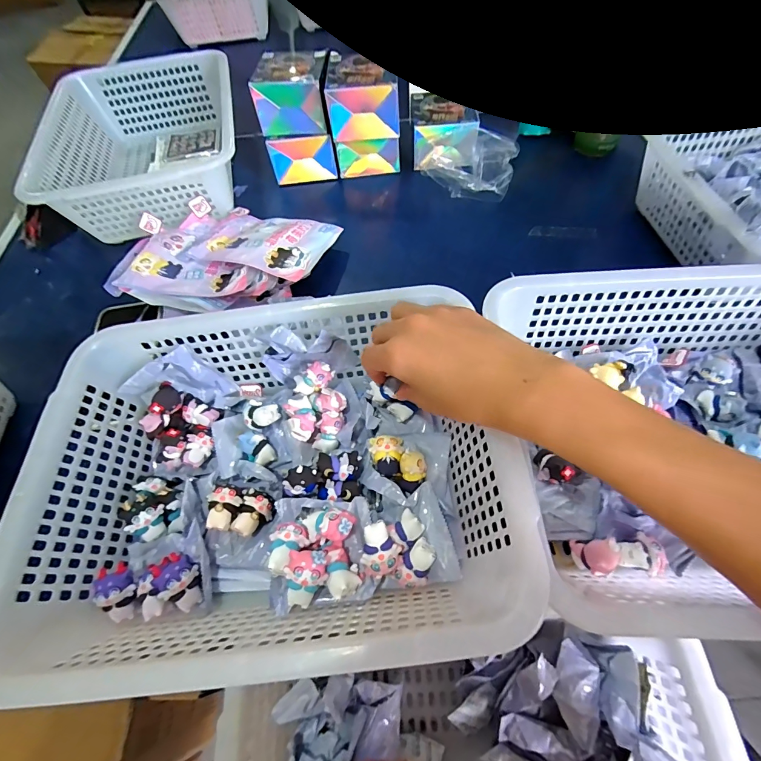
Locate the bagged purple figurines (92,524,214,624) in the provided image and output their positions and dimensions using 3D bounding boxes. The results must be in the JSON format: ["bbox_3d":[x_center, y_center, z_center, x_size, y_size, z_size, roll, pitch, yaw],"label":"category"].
[{"bbox_3d":[-0.175,0.150,0.290,0.079,0.032,0.057,-5,61,1],"label":"bagged purple figurines"}]

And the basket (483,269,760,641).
[{"bbox_3d":[0.272,0.037,0.299,0.333,0.090,0.251,-2,61,3],"label":"basket"}]

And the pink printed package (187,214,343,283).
[{"bbox_3d":[-0.148,-0.176,0.481,0.162,0.019,0.121,18,50,22],"label":"pink printed package"}]

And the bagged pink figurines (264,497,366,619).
[{"bbox_3d":[-0.050,0.123,0.276,0.063,0.036,0.073,-8,61,-1],"label":"bagged pink figurines"}]

